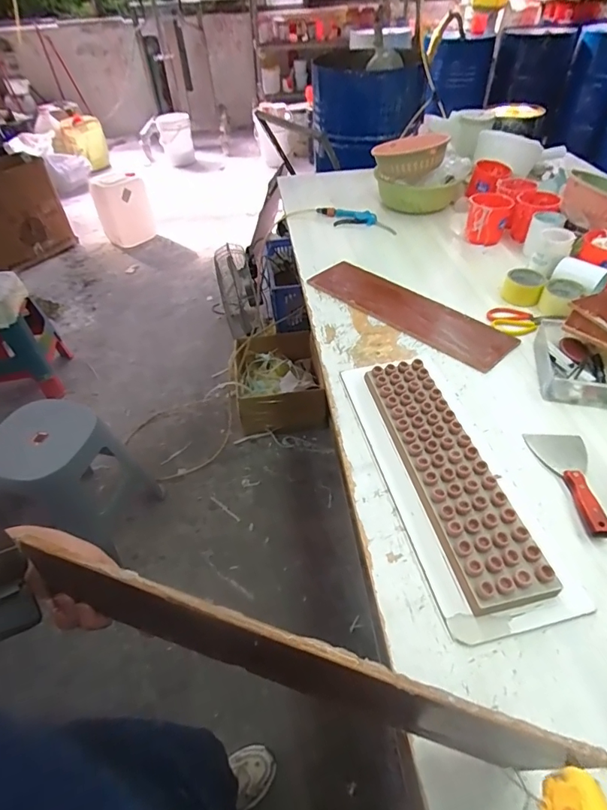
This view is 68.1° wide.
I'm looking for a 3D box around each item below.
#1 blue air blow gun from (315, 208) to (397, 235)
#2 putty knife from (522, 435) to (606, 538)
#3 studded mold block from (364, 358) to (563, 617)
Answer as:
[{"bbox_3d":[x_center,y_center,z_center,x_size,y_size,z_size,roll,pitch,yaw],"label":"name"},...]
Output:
[{"bbox_3d":[0.161,-0.601,1.453,0.291,0.038,0.089,24,51,24],"label":"blue air blow gun"},{"bbox_3d":[0.435,0.119,0.727,0.088,0.025,0.209,3,46,5],"label":"putty knife"},{"bbox_3d":[0.229,0.093,0.745,0.132,0.046,0.471,-10,46,-8],"label":"studded mold block"}]

